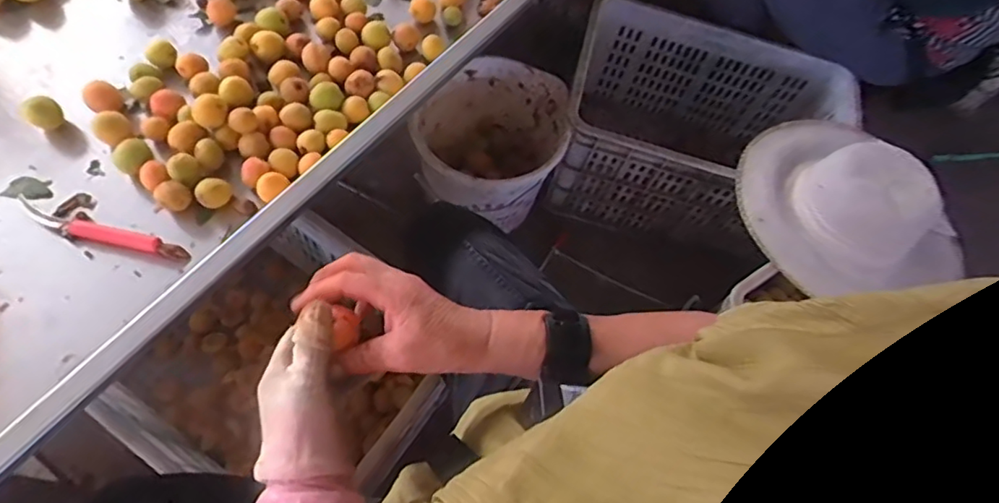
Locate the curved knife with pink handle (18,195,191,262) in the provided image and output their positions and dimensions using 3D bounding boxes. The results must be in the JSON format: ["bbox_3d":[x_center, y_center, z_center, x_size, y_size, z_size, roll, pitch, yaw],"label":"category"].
[{"bbox_3d":[-0.438,-0.022,0.618,0.198,0.012,0.027,15,63,4],"label":"curved knife with pink handle"}]

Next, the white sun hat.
[{"bbox_3d":[0.547,-0.091,0.890,0.298,0.114,0.311,3,63,-6],"label":"white sun hat"}]

